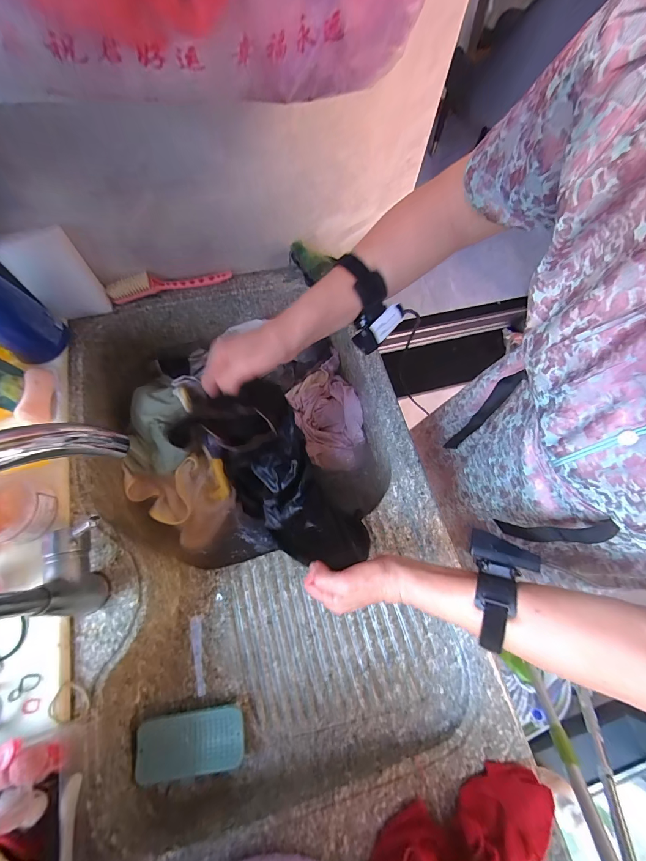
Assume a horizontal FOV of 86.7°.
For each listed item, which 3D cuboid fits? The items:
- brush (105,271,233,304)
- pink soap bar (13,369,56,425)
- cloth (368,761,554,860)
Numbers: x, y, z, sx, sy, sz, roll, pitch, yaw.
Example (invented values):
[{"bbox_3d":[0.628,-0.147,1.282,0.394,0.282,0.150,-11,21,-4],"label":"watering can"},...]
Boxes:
[{"bbox_3d":[-0.283,-0.277,0.631,0.216,0.032,0.027,-17,70,-9],"label":"brush"},{"bbox_3d":[-0.436,-0.052,0.520,0.033,0.028,0.089,-5,68,-5],"label":"pink soap bar"},{"bbox_3d":[0.154,0.451,0.372,0.205,0.043,0.077,-17,70,-9],"label":"cloth"}]

